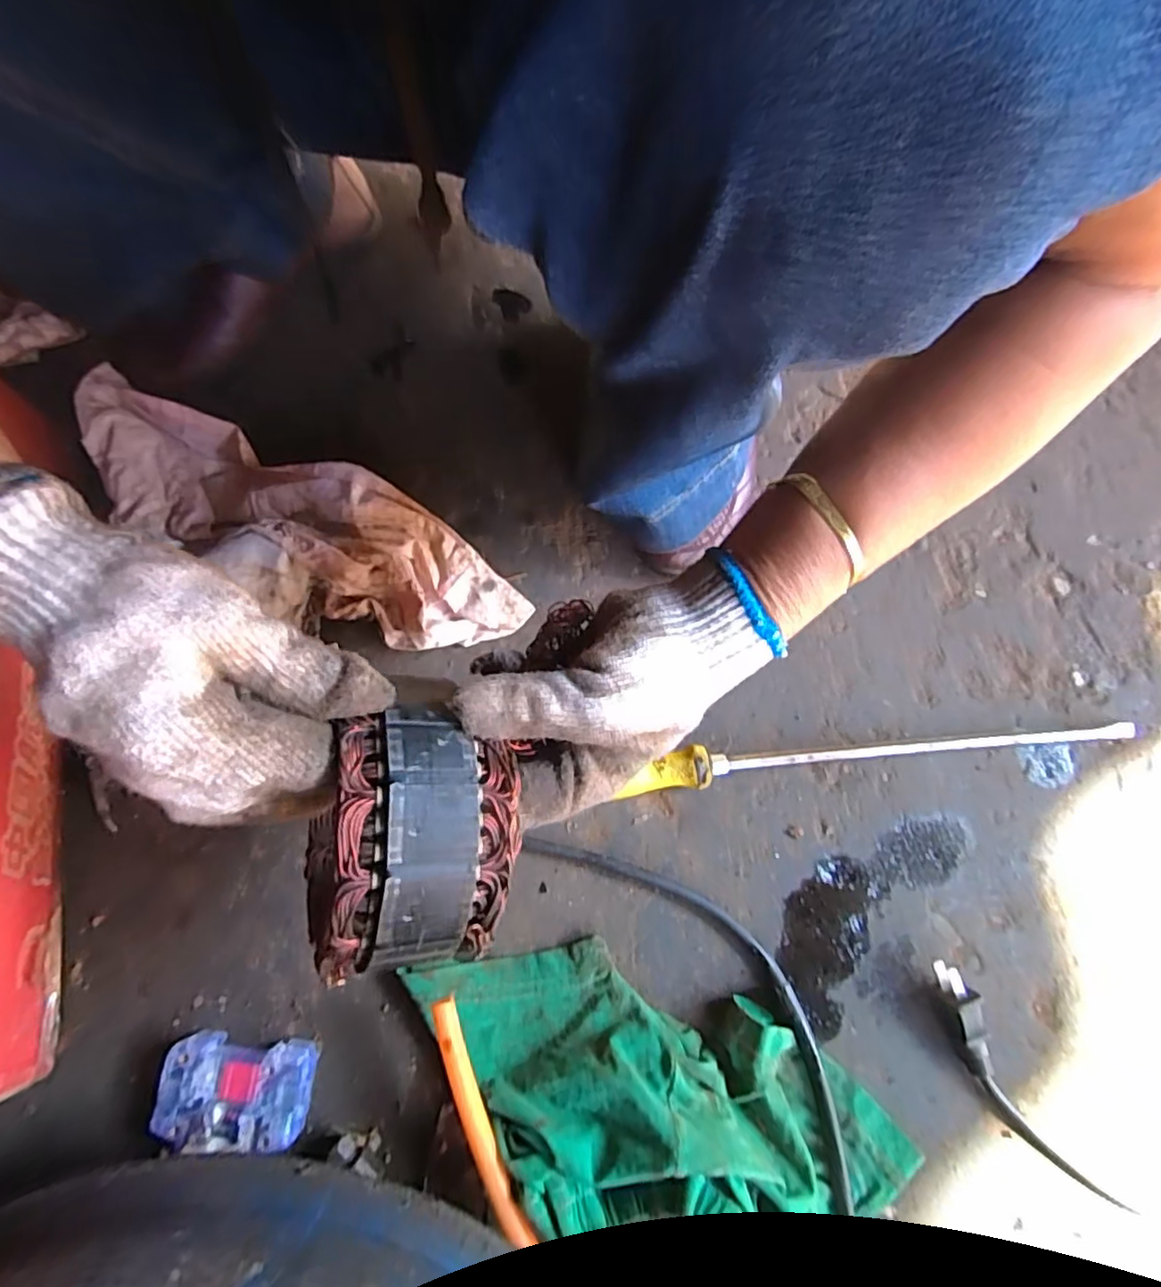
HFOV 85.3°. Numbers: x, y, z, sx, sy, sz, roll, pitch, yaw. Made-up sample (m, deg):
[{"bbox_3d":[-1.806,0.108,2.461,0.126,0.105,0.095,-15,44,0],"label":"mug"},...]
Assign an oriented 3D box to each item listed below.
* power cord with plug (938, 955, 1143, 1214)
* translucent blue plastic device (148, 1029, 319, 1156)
[{"bbox_3d":[0.243,0.249,0.352,0.024,0.025,0.141,-30,75,-9],"label":"power cord with plug"},{"bbox_3d":[-0.190,0.249,0.348,0.077,0.018,0.053,5,73,1],"label":"translucent blue plastic device"}]

